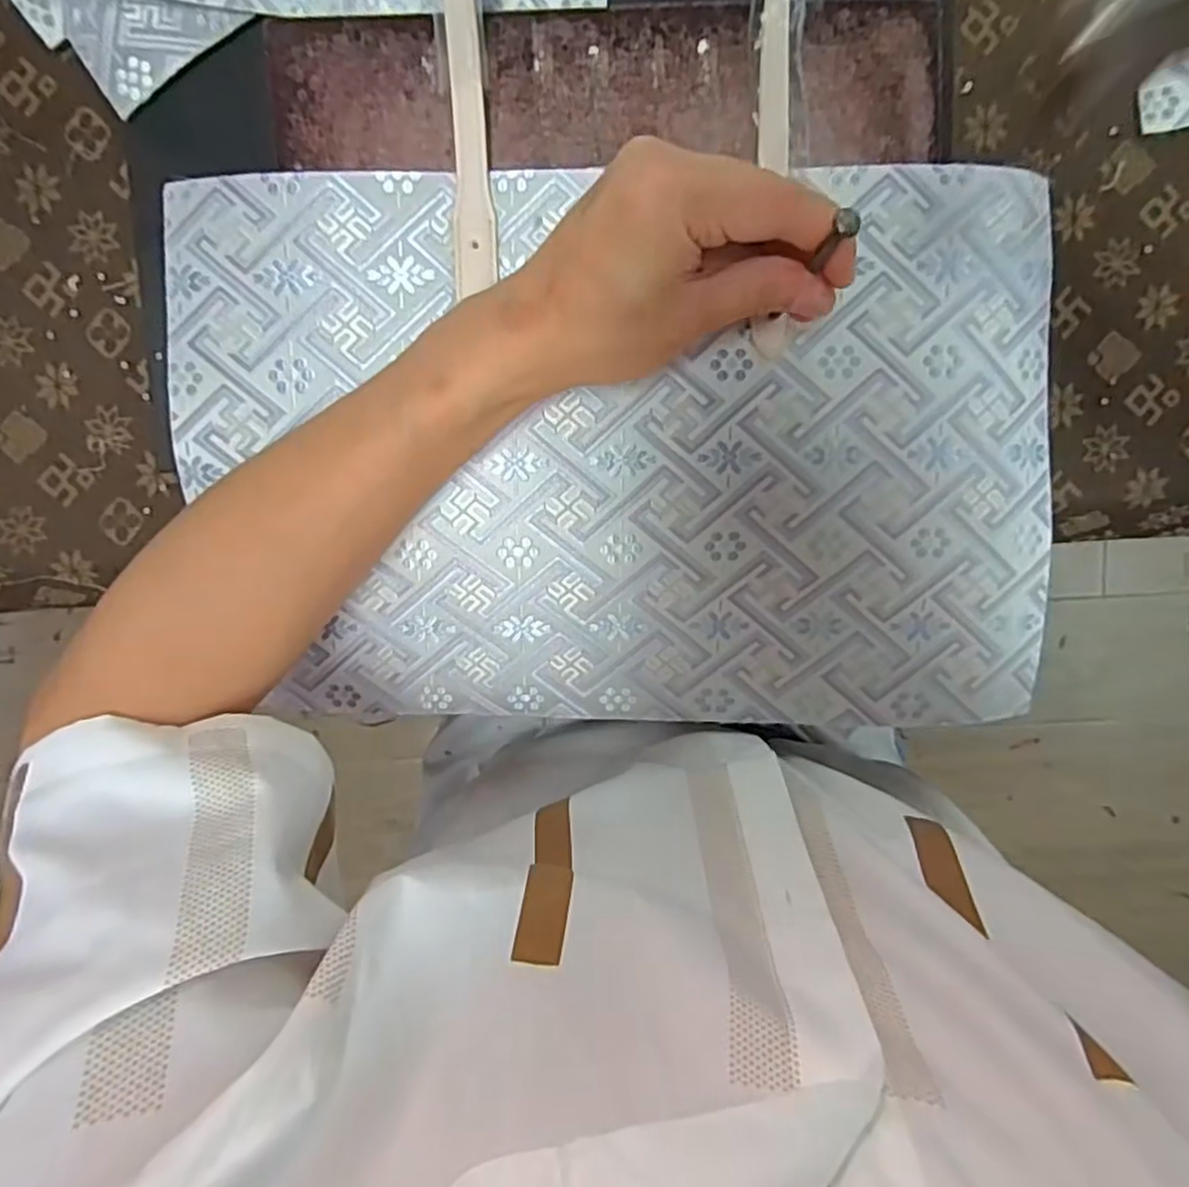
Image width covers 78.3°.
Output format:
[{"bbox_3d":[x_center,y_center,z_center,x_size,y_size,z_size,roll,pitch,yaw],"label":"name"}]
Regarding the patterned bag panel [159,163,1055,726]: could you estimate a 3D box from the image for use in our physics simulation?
[{"bbox_3d":[0.018,-0.059,0.354,0.407,0.044,0.260,-1,99,2],"label":"patterned bag panel"}]

